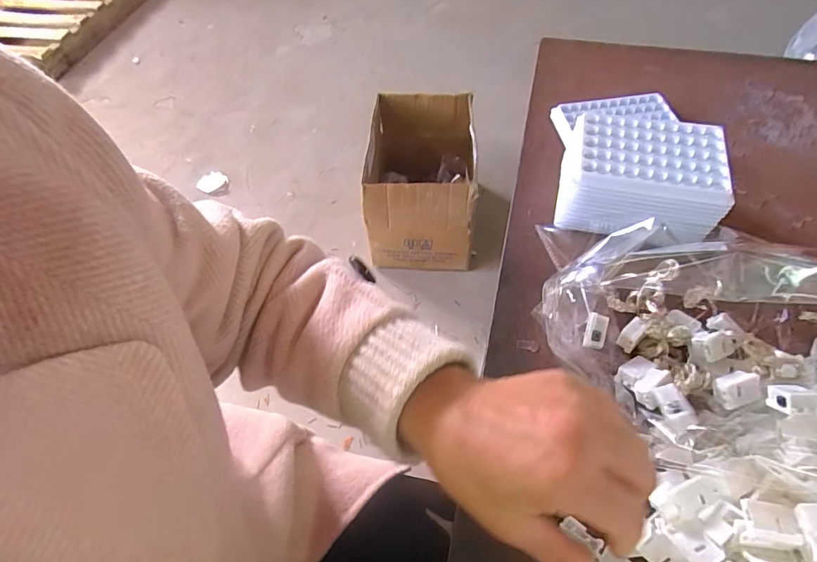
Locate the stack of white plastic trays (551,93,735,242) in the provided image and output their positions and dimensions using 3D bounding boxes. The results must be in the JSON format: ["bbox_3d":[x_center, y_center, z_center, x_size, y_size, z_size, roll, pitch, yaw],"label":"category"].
[{"bbox_3d":[0.209,-0.095,0.436,0.139,0.073,0.114,17,58,15],"label":"stack of white plastic trays"}]

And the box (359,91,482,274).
[{"bbox_3d":[0.036,-0.278,1.277,0.268,0.272,0.417,0,55,4],"label":"box"}]

